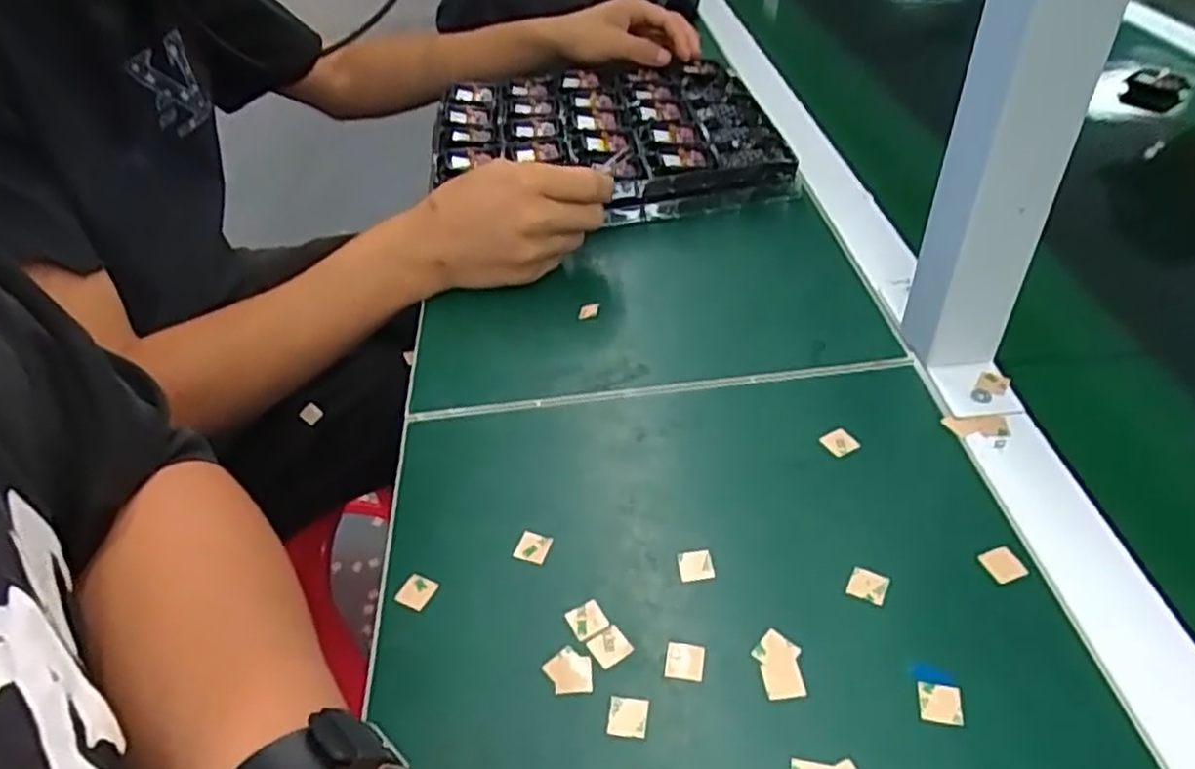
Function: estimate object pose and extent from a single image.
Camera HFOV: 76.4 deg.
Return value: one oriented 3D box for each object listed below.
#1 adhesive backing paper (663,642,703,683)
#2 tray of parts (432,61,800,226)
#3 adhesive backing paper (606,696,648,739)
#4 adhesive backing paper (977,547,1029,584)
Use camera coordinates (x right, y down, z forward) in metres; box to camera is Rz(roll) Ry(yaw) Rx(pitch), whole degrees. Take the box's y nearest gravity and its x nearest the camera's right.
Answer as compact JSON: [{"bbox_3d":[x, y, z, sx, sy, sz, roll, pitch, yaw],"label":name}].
[{"bbox_3d":[0.036,0.116,0.318,0.015,0.004,0.015,4,43,11],"label":"adhesive backing paper"},{"bbox_3d":[0.004,-0.215,0.671,0.289,0.036,0.267,-5,42,1],"label":"tray of parts"},{"bbox_3d":[0.012,0.133,0.304,0.015,0.004,0.015,3,52,11],"label":"adhesive backing paper"},{"bbox_3d":[0.183,0.081,0.342,0.017,0.004,0.015,-17,43,-12],"label":"adhesive backing paper"}]

